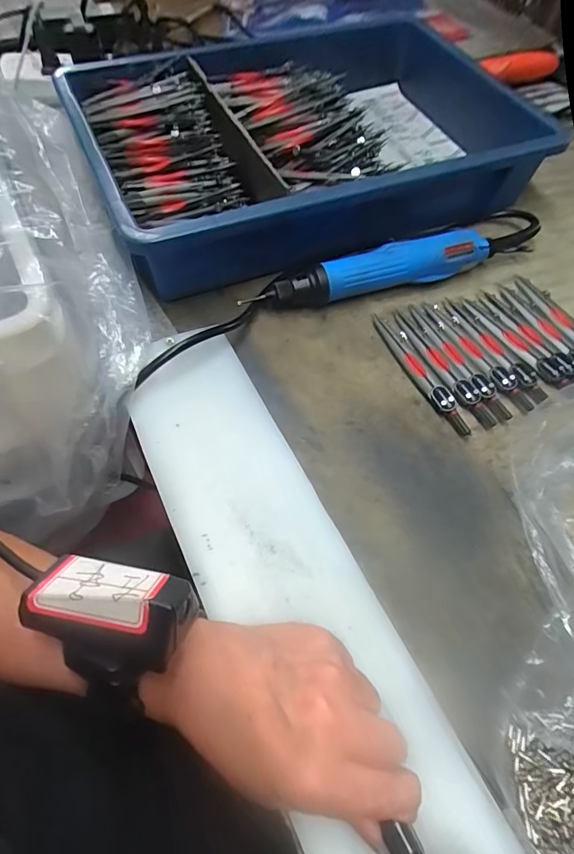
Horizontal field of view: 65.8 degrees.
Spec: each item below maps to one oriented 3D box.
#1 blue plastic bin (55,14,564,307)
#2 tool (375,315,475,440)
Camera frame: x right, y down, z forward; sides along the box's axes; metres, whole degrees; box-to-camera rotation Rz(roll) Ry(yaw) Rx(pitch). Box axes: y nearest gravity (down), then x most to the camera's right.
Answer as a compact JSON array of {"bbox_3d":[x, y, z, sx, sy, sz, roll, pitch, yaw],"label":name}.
[{"bbox_3d":[0.018,-0.301,0.458,0.425,0.077,0.298,-20,63,-14],"label":"blue plastic bin"},{"bbox_3d":[0.107,-0.047,0.359,0.017,0.013,0.128,-21,63,-15],"label":"tool"}]

